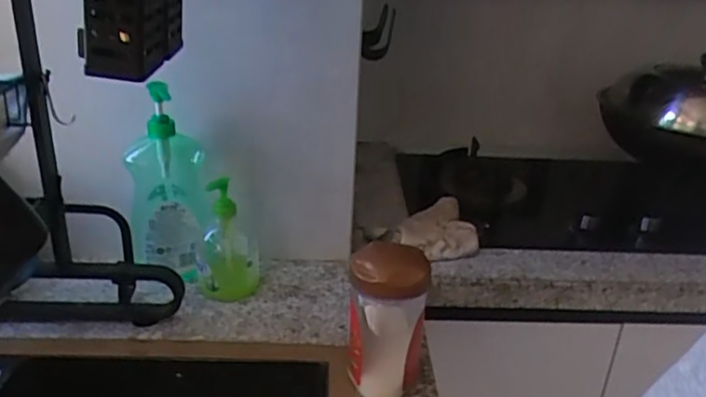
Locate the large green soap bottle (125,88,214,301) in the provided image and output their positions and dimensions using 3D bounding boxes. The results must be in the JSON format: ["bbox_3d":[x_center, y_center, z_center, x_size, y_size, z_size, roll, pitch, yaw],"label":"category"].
[{"bbox_3d":[-0.245,-0.009,0.830,0.093,0.266,0.110,16,28,27],"label":"large green soap bottle"}]

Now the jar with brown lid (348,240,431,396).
[{"bbox_3d":[0.037,0.137,0.656,0.081,0.166,0.079,5,25,5],"label":"jar with brown lid"}]

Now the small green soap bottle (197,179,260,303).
[{"bbox_3d":[-0.171,0.056,0.818,0.082,0.153,0.059,-4,25,-15],"label":"small green soap bottle"}]

